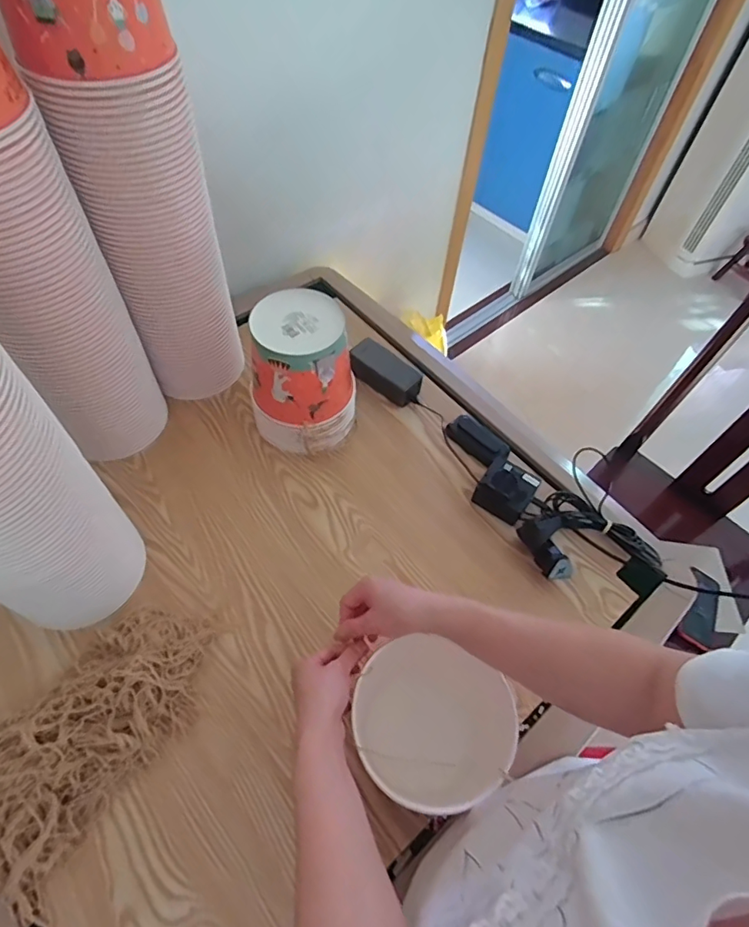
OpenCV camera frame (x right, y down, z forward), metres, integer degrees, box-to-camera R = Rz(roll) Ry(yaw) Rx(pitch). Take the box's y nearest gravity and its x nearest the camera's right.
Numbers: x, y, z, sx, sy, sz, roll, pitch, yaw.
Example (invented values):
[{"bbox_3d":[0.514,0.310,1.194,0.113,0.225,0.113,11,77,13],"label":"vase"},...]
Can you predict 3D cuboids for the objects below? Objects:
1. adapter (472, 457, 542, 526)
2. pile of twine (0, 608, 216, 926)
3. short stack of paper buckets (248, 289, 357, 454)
[{"bbox_3d":[0.202,0.040,0.791,0.079,0.056,0.071,37,61,18],"label":"adapter"},{"bbox_3d":[-0.313,0.290,0.579,0.155,0.065,0.302,33,60,16],"label":"pile of twine"},{"bbox_3d":[-0.108,-0.127,0.781,0.154,0.206,0.150,-5,57,-8],"label":"short stack of paper buckets"}]

